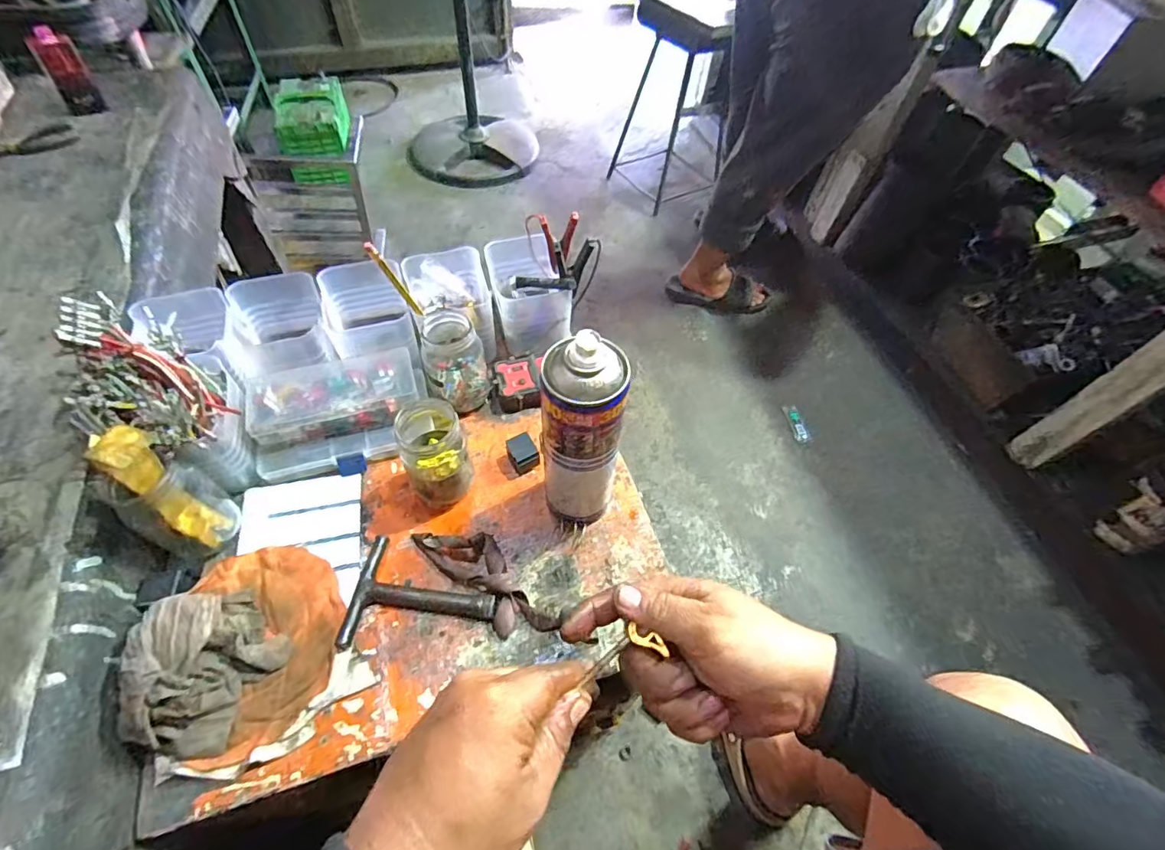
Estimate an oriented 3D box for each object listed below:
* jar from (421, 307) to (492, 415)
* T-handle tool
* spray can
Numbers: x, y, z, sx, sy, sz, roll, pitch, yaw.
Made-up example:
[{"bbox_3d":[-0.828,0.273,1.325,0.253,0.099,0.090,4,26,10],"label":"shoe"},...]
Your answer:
[{"bbox_3d":[-0.137,-0.070,0.556,0.064,0.087,0.068,-15,58,-14],"label":"jar"},{"bbox_3d":[-0.139,0.150,0.465,0.125,0.020,0.094,6,55,0],"label":"T-handle tool"},{"bbox_3d":[-0.001,0.013,0.436,0.070,0.221,0.058,6,55,0],"label":"spray can"}]

